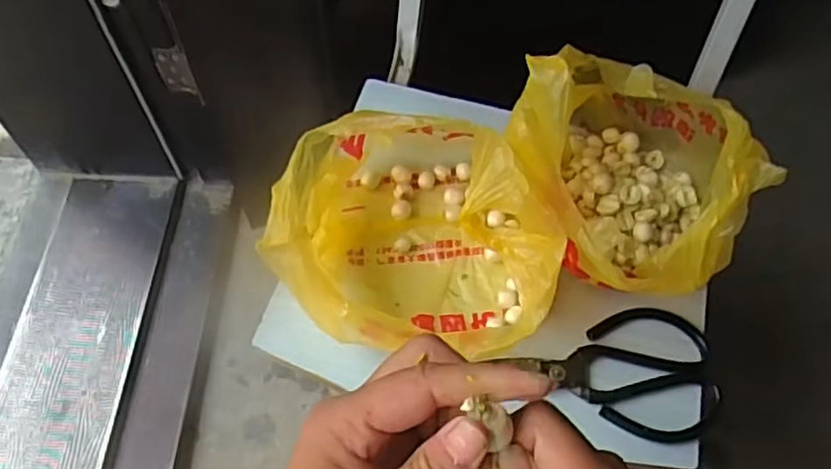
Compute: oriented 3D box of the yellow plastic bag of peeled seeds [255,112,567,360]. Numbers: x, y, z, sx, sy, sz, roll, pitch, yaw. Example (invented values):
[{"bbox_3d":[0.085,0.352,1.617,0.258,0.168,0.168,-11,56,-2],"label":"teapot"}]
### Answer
[{"bbox_3d":[0.002,-0.009,0.494,0.195,0.132,0.172,4,60,1],"label":"yellow plastic bag of peeled seeds"}]

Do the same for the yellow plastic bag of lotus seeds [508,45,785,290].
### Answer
[{"bbox_3d":[0.154,-0.050,0.505,0.157,0.144,0.200,7,60,3],"label":"yellow plastic bag of lotus seeds"}]

